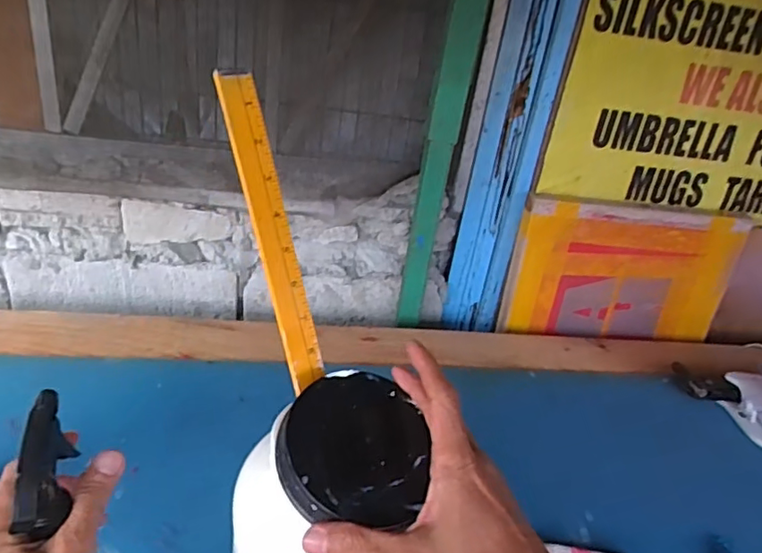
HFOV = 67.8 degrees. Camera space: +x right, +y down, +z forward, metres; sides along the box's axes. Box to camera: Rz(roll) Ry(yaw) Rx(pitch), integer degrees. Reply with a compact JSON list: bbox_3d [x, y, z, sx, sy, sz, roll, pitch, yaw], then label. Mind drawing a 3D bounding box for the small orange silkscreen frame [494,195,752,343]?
[{"bbox_3d":[0.469,0.000,1.085,0.433,0.259,0.057,5,28,-7],"label":"small orange silkscreen frame"}]

